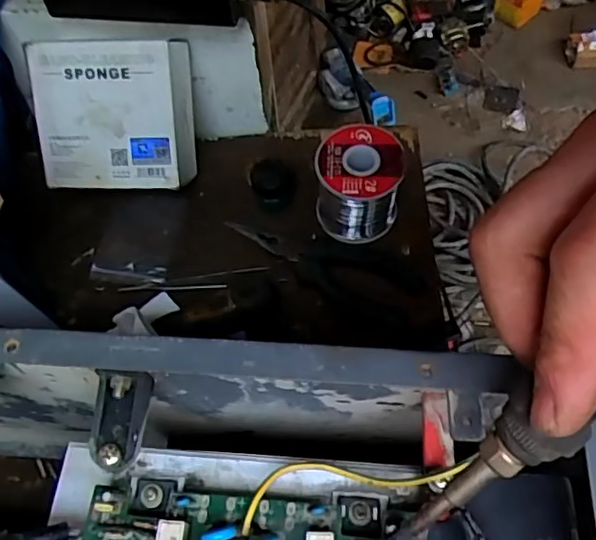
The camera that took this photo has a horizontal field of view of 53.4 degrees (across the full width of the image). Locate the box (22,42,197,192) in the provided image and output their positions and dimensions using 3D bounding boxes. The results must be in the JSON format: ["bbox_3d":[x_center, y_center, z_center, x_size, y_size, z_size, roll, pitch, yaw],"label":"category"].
[{"bbox_3d":[-0.129,-0.113,0.425,0.106,0.102,0.045,0,26,-3],"label":"box"}]

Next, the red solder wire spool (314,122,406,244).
[{"bbox_3d":[0.044,-0.059,0.431,0.059,0.074,0.055,-2,60,3],"label":"red solder wire spool"}]

